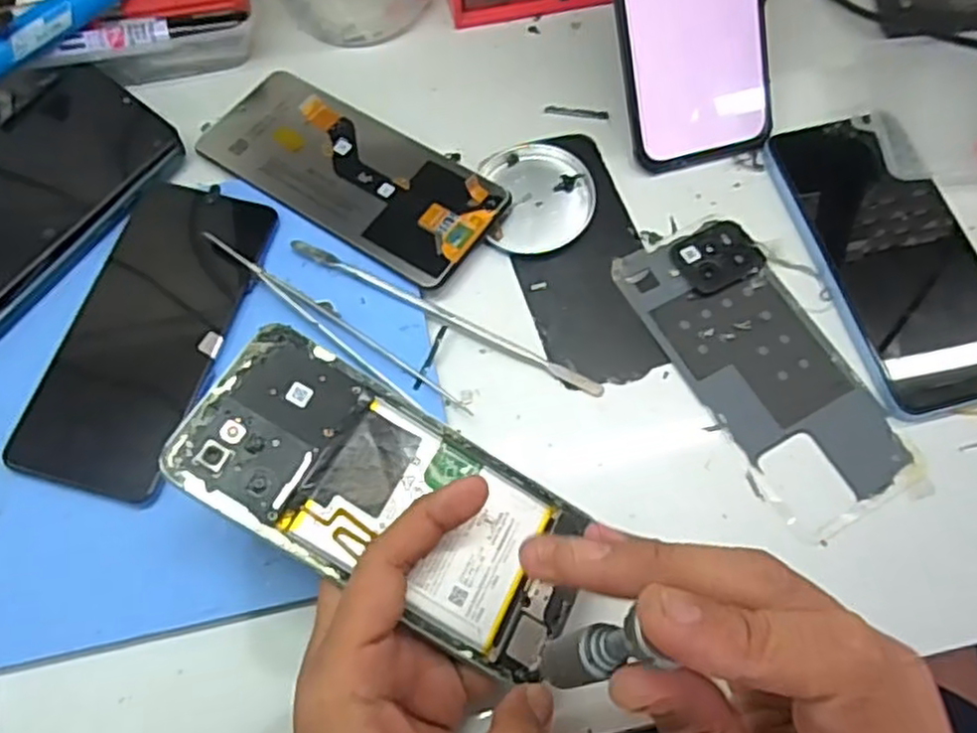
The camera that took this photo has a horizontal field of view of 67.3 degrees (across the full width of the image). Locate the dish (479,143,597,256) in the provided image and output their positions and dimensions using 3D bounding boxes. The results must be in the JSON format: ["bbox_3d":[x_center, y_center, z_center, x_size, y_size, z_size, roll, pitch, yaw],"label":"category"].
[{"bbox_3d":[0.027,-0.090,0.387,0.054,0.010,0.064,-3,69,-2],"label":"dish"}]

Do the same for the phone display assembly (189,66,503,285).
[{"bbox_3d":[-0.074,-0.106,0.392,0.166,0.007,0.071,31,69,16],"label":"phone display assembly"}]

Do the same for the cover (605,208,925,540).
[{"bbox_3d":[0.135,0.000,0.355,0.075,0.004,0.160,-25,71,-11],"label":"cover"}]

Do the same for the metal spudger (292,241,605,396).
[{"bbox_3d":[-0.022,-0.025,0.360,0.167,0.008,0.008,25,70,8],"label":"metal spudger"}]

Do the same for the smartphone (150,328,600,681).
[{"bbox_3d":[-0.036,0.050,0.284,0.158,0.004,0.074,33,59,-5],"label":"smartphone"}]

